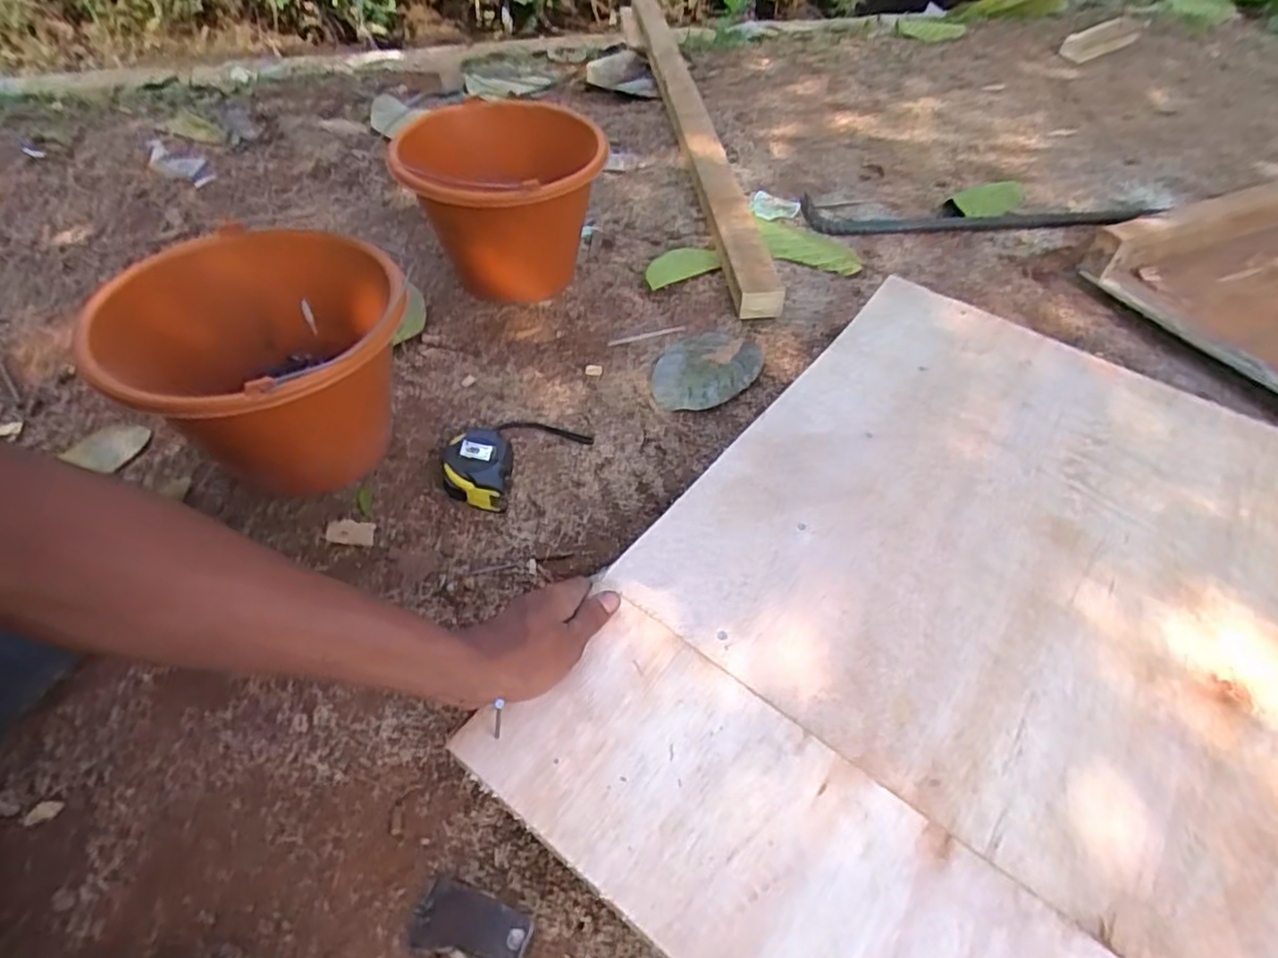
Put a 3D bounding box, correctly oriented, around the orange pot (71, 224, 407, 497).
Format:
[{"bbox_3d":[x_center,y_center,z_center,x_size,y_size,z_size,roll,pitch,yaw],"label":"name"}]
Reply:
[{"bbox_3d":[-0.331,-0.096,0.607,0.233,0.177,0.248,2,51,-2],"label":"orange pot"}]

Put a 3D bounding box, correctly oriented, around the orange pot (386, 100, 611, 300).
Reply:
[{"bbox_3d":[-0.169,-0.332,0.814,0.234,0.178,0.212,0,51,-3],"label":"orange pot"}]

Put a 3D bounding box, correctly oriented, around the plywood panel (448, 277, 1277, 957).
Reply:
[{"bbox_3d":[0.277,0.092,0.525,0.480,0.013,0.691,32,56,21],"label":"plywood panel"}]

